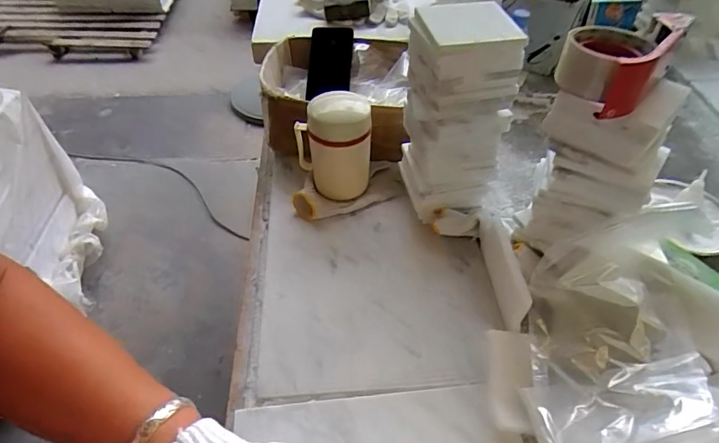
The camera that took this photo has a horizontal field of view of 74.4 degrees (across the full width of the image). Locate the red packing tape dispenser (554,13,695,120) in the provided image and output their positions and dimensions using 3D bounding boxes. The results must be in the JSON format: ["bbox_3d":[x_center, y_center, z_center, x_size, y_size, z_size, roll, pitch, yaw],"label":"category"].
[{"bbox_3d":[0.253,-0.164,0.471,0.088,0.061,0.124,34,56,26],"label":"red packing tape dispenser"}]

